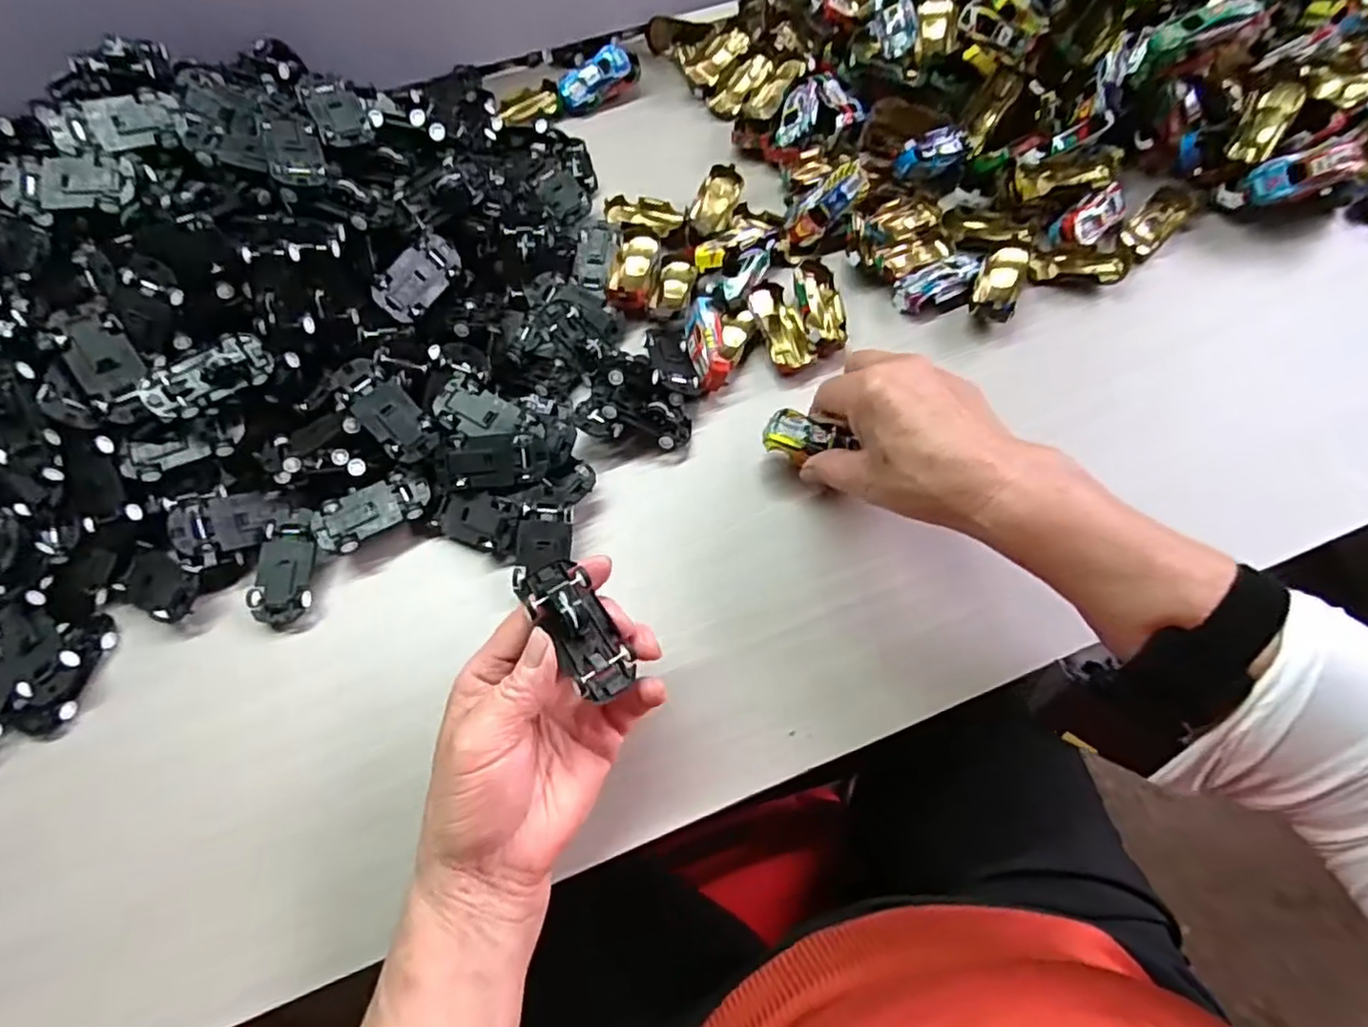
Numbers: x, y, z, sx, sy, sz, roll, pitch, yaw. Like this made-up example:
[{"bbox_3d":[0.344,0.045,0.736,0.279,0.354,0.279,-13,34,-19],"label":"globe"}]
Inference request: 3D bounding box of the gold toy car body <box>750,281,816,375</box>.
[{"bbox_3d":[0.065,-0.125,0.456,0.028,0.013,0.063,-21,81,-7],"label":"gold toy car body"}]

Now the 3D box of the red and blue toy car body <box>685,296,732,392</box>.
[{"bbox_3d":[0.015,-0.107,0.441,0.022,0.027,0.061,-11,66,-4],"label":"red and blue toy car body"}]

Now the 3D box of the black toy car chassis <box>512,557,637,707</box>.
[{"bbox_3d":[-0.048,0.048,0.296,0.026,0.014,0.064,-33,87,-11],"label":"black toy car chassis"}]

